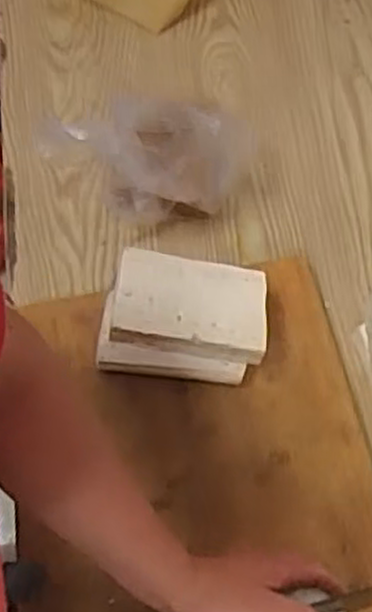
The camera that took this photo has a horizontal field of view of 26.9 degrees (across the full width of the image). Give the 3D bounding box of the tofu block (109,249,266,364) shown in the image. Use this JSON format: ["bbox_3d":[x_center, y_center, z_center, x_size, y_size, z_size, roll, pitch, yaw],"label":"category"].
[{"bbox_3d":[0.005,-0.002,0.706,0.135,0.034,0.082,9,67,1],"label":"tofu block"}]

